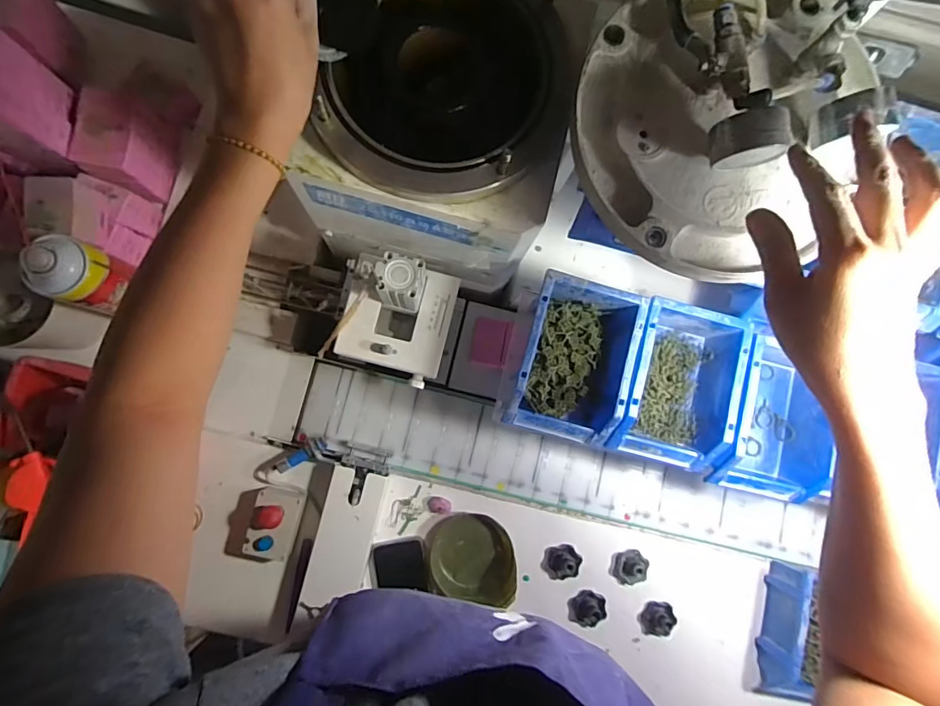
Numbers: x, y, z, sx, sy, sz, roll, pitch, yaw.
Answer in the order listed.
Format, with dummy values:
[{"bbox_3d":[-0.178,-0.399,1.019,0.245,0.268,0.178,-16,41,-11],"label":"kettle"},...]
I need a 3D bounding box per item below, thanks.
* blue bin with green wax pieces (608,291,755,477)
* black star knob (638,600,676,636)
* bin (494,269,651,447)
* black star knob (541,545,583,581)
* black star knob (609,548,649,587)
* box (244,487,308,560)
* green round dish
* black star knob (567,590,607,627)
[{"bbox_3d":[0.239,0.039,0.548,0.119,0.074,0.172,14,83,-4],"label":"blue bin with green wax pieces"},{"bbox_3d":[0.268,0.379,0.662,0.049,0.023,0.040,-22,87,-7],"label":"black star knob"},{"bbox_3d":[0.115,0.010,0.549,0.127,0.086,0.172,15,83,-3],"label":"bin"},{"bbox_3d":[0.130,0.295,0.654,0.050,0.026,0.044,-39,89,-8],"label":"black star knob"},{"bbox_3d":[0.229,0.307,0.662,0.053,0.035,0.045,-22,86,-7],"label":"black star knob"},{"bbox_3d":[-0.259,0.227,0.618,0.062,0.062,0.087,11,83,-4],"label":"box"},{"bbox_3d":[0.001,0.279,0.630,0.116,0.056,0.107,1,84,-5],"label":"green round dish"},{"bbox_3d":[0.165,0.360,0.654,0.052,0.018,0.045,-42,89,-8],"label":"black star knob"}]

